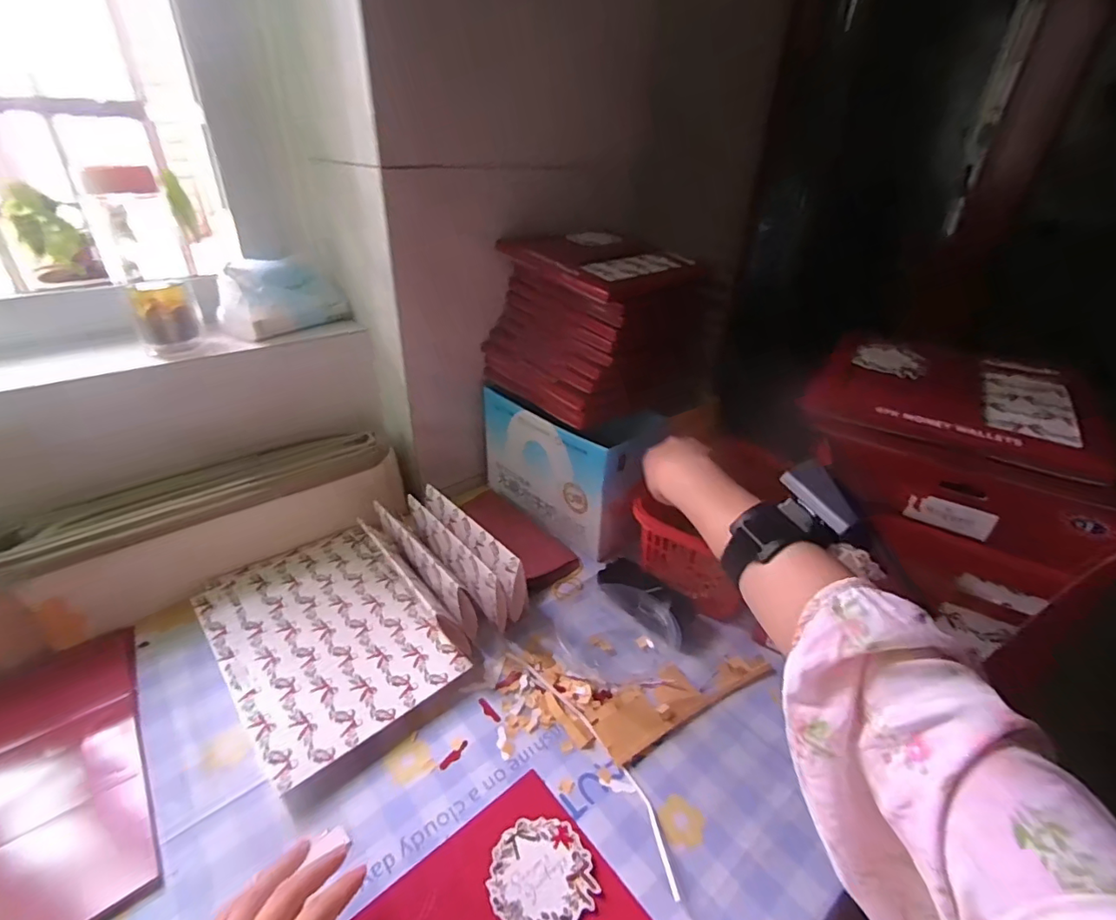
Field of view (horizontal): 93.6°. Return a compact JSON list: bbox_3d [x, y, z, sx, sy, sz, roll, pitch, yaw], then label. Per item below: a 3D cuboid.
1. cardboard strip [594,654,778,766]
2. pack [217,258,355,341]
[{"bbox_3d":[0.117,0.216,0.491,0.187,0.007,0.051,-16,35,-27],"label":"cardboard strip"},{"bbox_3d":[-0.336,-0.203,0.648,0.060,0.074,0.145,27,39,35],"label":"pack"}]

